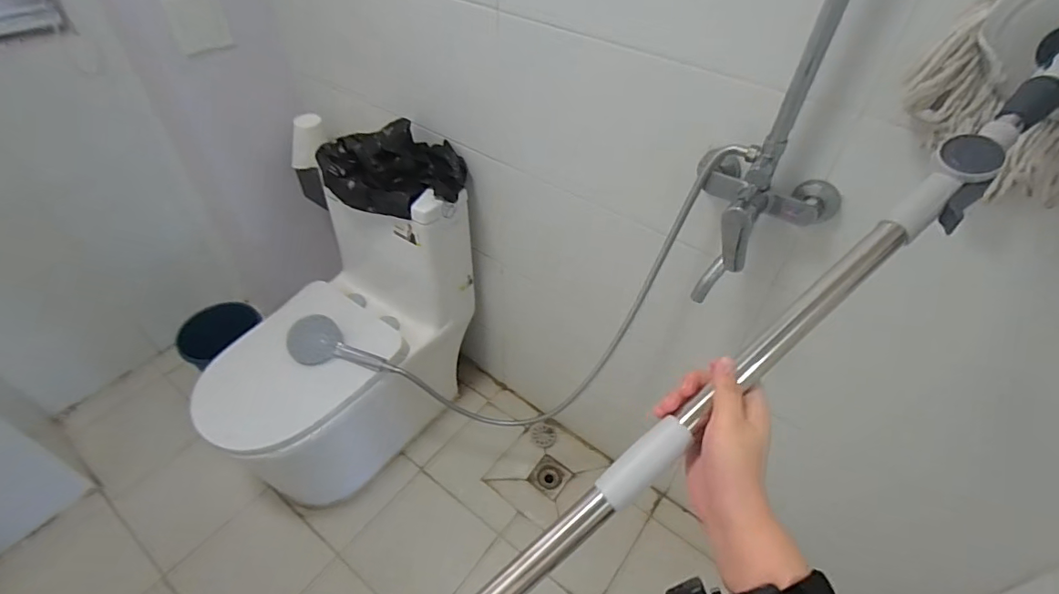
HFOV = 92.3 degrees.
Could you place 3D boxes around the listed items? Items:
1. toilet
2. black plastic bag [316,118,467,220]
[{"bbox_3d":[-0.499,0.135,1.352,0.386,0.749,0.690,31,51,26],"label":"toilet"},{"bbox_3d":[-0.307,-0.299,1.175,0.330,0.146,0.183,20,47,18],"label":"black plastic bag"}]

